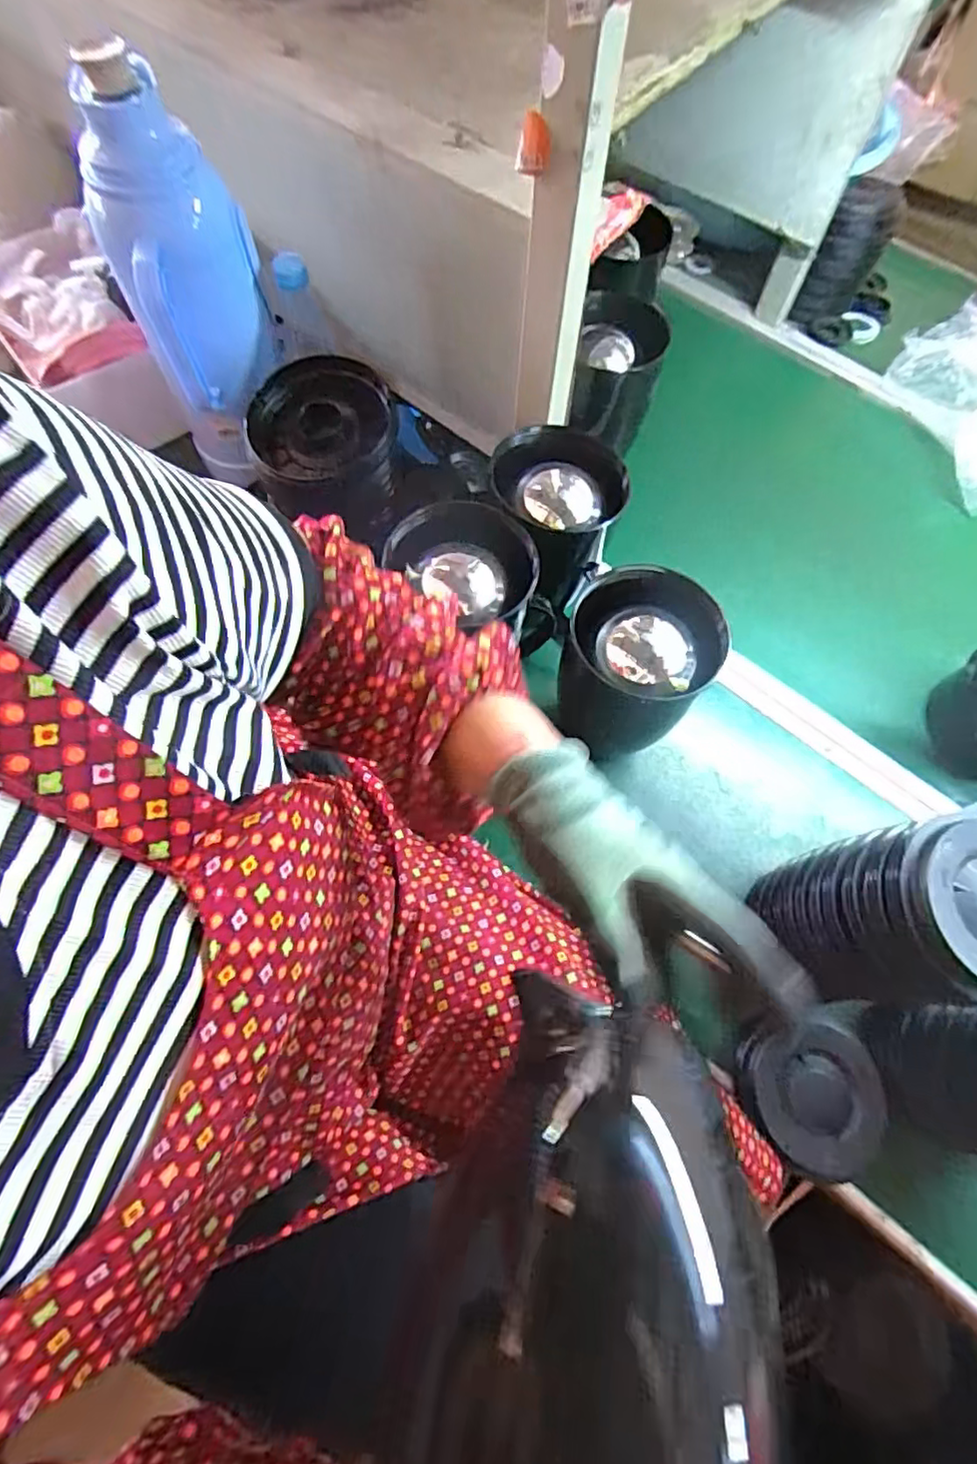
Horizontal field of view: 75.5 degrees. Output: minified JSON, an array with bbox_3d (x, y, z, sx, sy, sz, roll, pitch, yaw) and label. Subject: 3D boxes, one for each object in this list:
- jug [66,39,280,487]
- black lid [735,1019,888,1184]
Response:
[{"bbox_3d":[-0.274,-0.424,0.591,0.127,0.261,0.122,-23,68,-12],"label":"jug"},{"bbox_3d":[0.271,0.307,0.524,0.108,0.013,0.105,-6,63,12],"label":"black lid"}]

